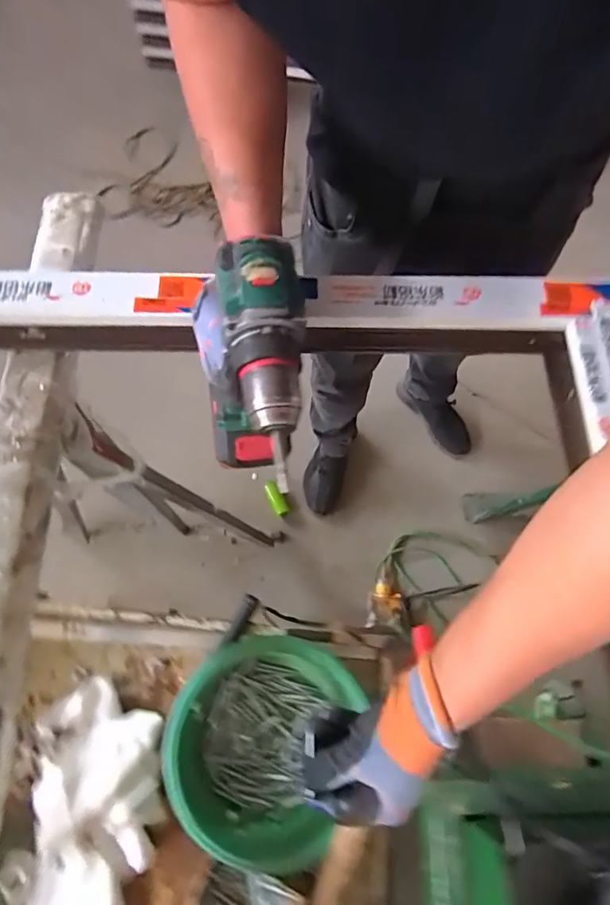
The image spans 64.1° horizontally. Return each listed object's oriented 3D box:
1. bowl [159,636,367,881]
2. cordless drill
[{"bbox_3d":[-0.045,0.334,0.566,0.207,0.078,0.214,1,69,-2],"label":"bowl"},{"bbox_3d":[-0.040,-0.036,0.392,0.066,0.200,0.151,4,69,-1],"label":"cordless drill"}]

